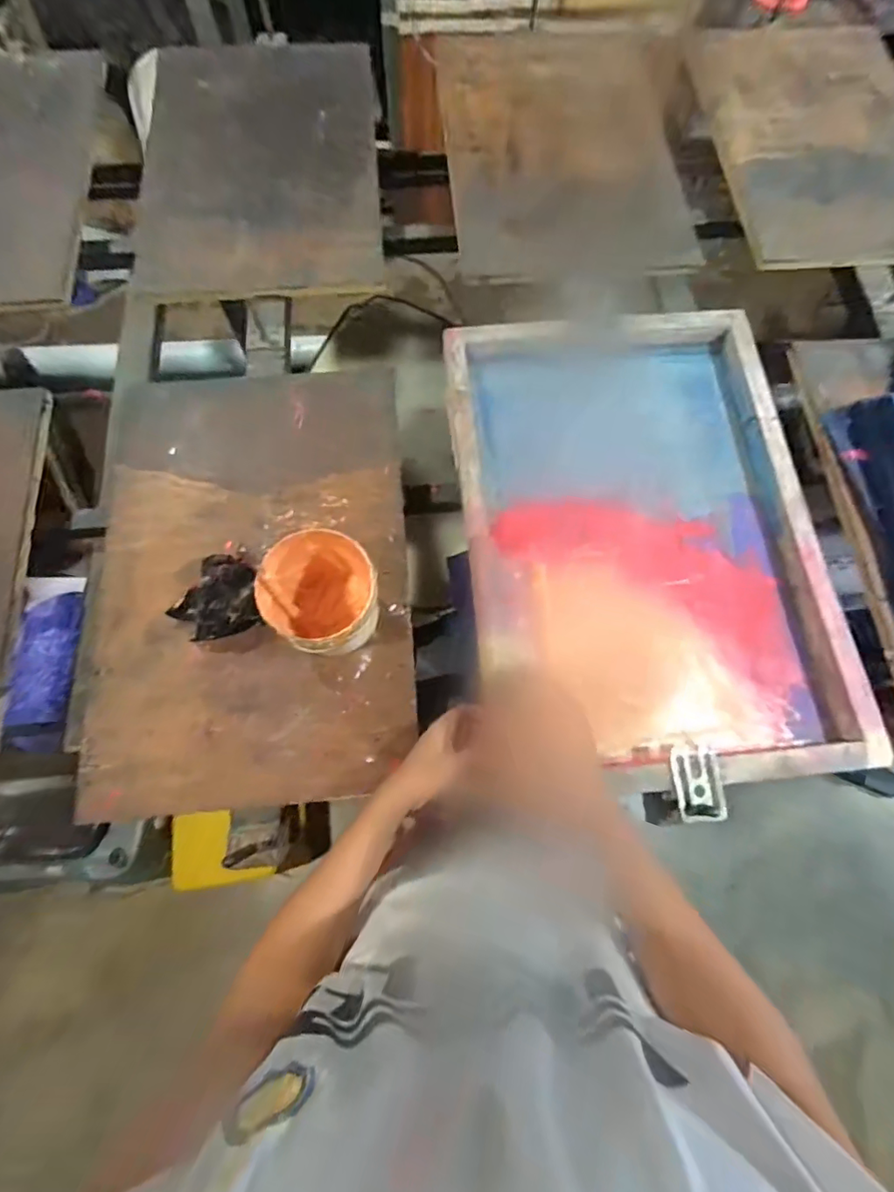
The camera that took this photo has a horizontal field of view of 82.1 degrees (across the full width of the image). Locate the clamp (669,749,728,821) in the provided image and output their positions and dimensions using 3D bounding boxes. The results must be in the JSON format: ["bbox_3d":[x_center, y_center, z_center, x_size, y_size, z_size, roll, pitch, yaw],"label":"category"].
[{"bbox_3d":[0.278,0.208,0.567,0.047,0.014,0.073,-3,73,-2],"label":"clamp"}]

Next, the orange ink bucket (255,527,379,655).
[{"bbox_3d":[-0.140,0.007,0.599,0.119,0.134,0.132,-18,74,-7],"label":"orange ink bucket"}]

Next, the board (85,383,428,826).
[{"bbox_3d":[-0.250,-0.051,0.638,0.386,0.158,0.580,-4,73,-3],"label":"board"}]

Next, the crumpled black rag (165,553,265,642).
[{"bbox_3d":[-0.282,0.005,0.639,0.094,0.068,0.103,35,75,9],"label":"crumpled black rag"}]

